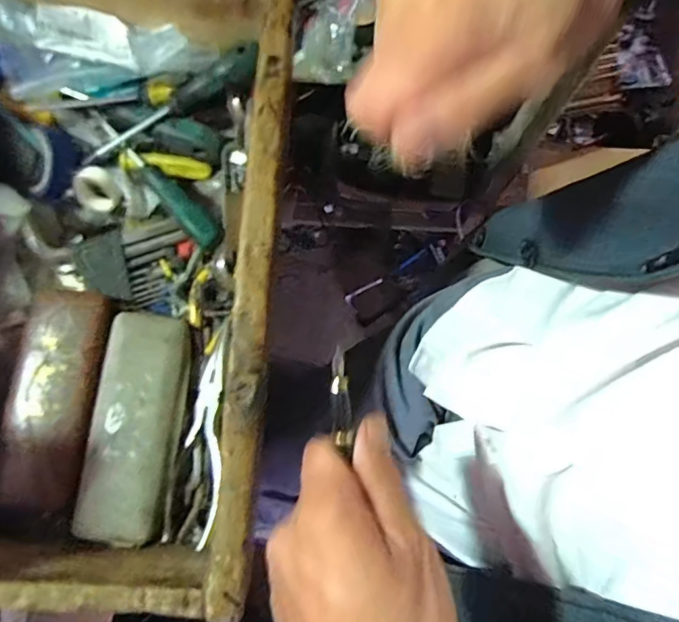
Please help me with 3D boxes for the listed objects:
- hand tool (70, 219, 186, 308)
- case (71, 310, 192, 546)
[{"bbox_3d":[-0.156,-0.039,0.400,0.077,0.012,0.060,-32,98,-19],"label":"hand tool"},{"bbox_3d":[-0.139,0.076,0.350,0.053,0.031,0.149,4,80,0],"label":"case"}]

